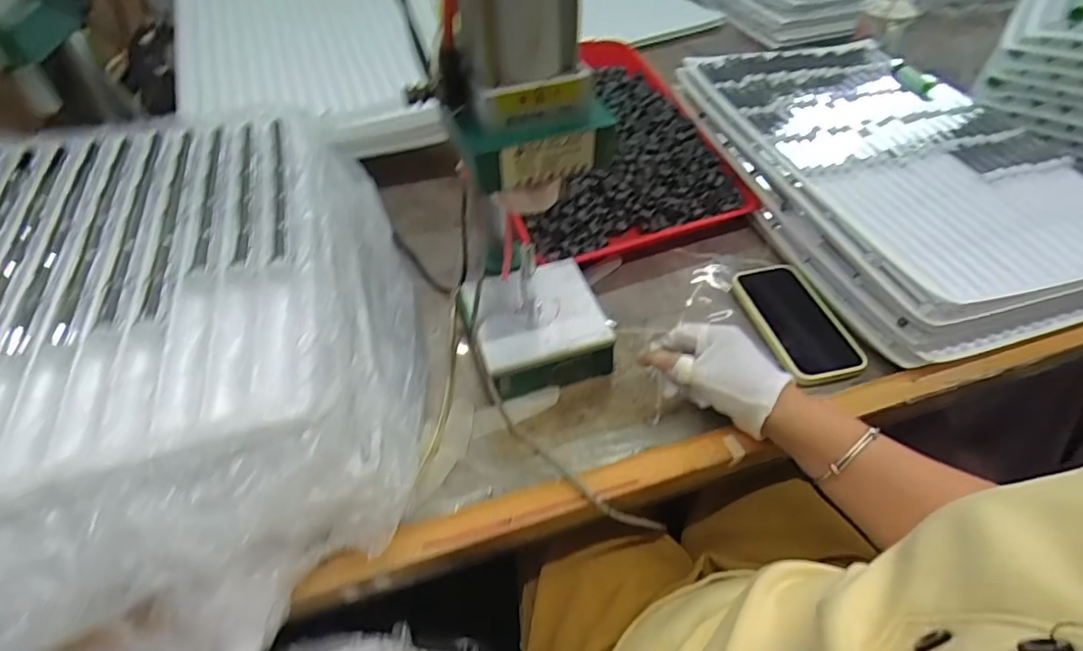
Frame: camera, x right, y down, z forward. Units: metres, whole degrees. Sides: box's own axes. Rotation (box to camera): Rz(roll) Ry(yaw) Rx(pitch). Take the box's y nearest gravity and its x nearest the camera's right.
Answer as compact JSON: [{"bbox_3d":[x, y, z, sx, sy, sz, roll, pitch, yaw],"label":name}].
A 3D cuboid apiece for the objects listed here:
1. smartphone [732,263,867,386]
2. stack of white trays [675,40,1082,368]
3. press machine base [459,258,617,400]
[{"bbox_3d":[0.263,-0.007,0.573,0.081,0.015,0.156,-7,49,-4],"label":"smartphone"},{"bbox_3d":[0.420,-0.191,0.673,0.319,0.097,0.505,-14,50,-10],"label":"stack of white trays"},{"bbox_3d":[-0.004,0.002,0.544,0.124,0.055,0.122,-17,50,-12],"label":"press machine base"}]

